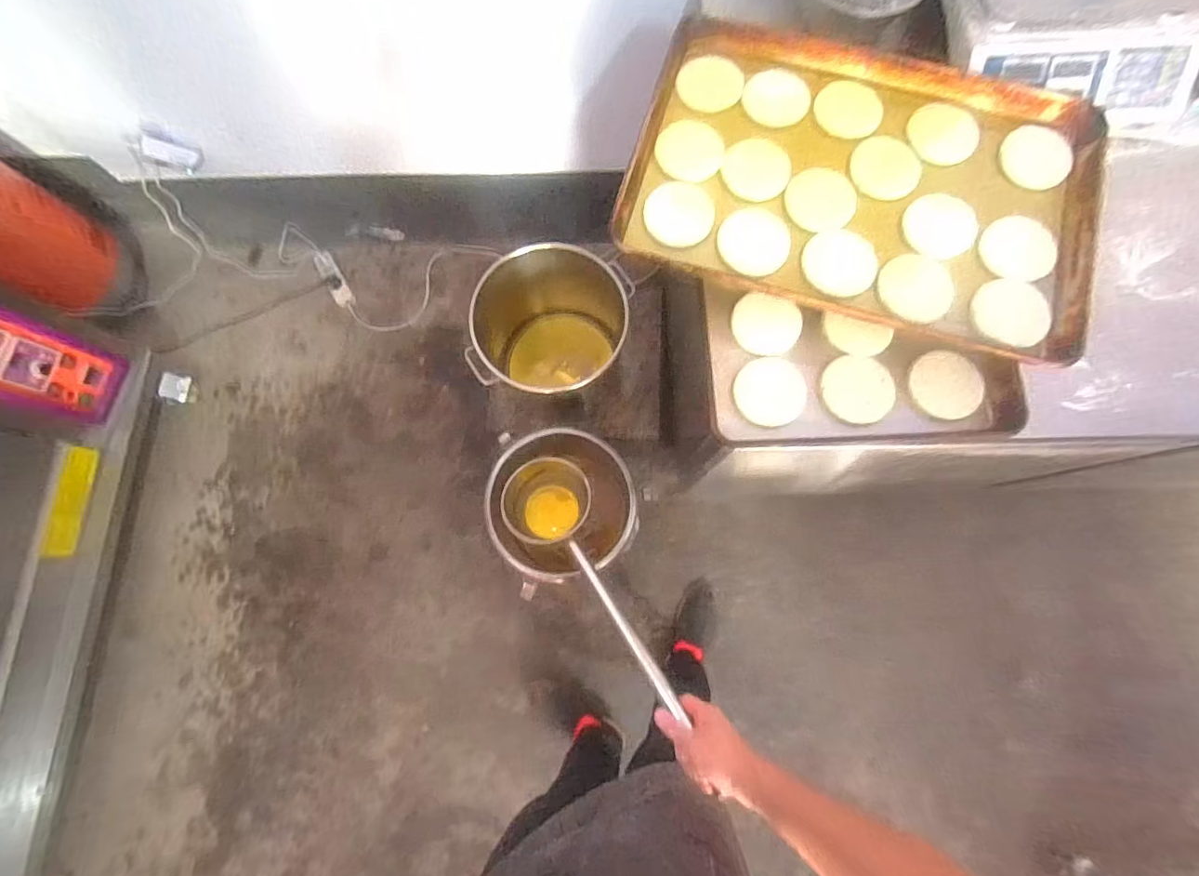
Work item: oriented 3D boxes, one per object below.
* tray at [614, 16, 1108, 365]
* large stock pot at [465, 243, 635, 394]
[{"bbox_3d":[0.359,-0.368,0.717,0.599,0.028,0.450,17,78,5],"label":"tray"},{"bbox_3d":[-0.116,-0.279,1.368,0.360,0.391,0.382,0,79,1],"label":"large stock pot"}]

